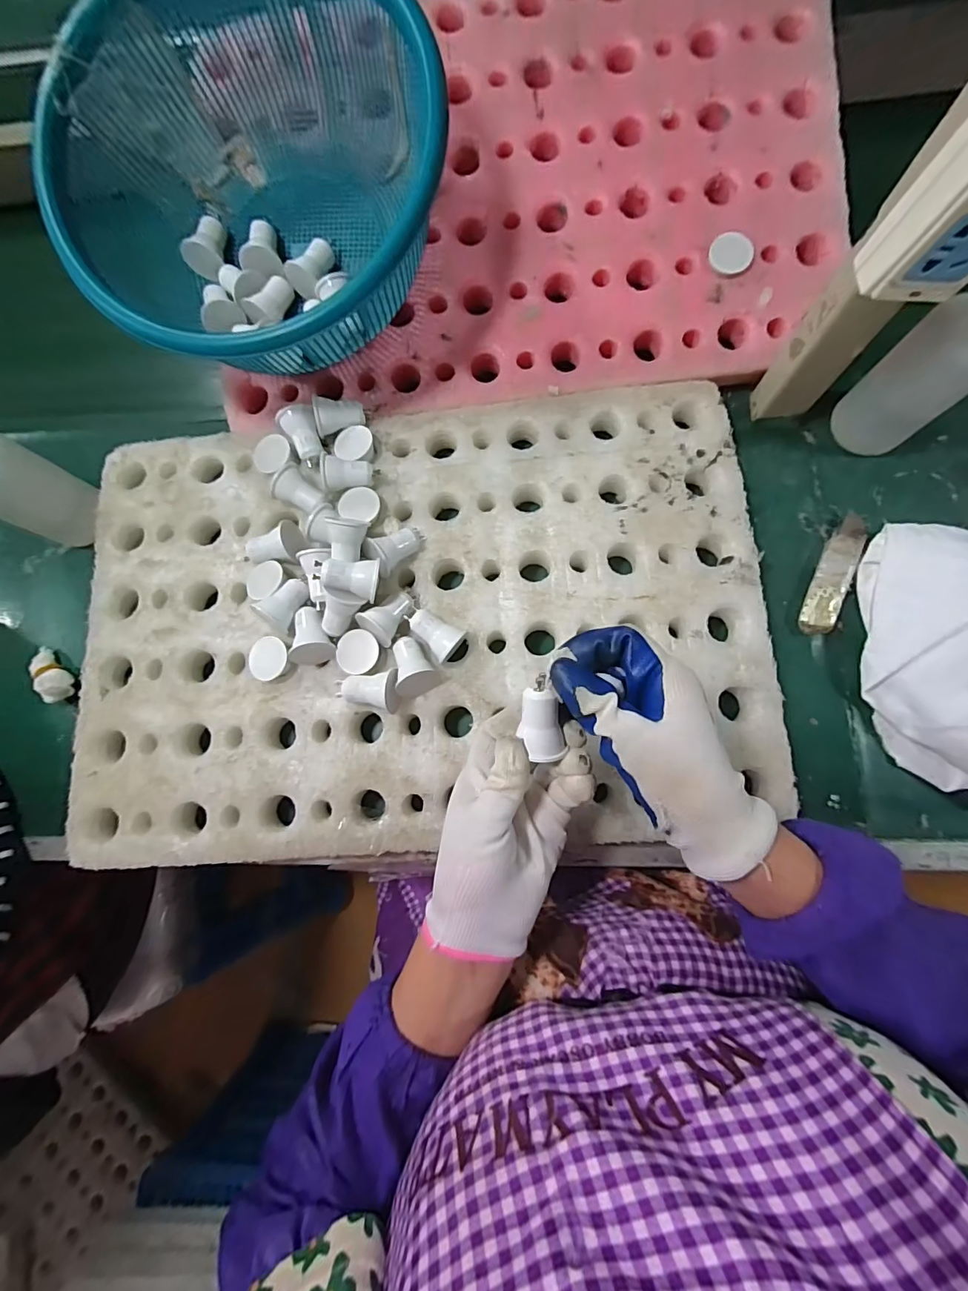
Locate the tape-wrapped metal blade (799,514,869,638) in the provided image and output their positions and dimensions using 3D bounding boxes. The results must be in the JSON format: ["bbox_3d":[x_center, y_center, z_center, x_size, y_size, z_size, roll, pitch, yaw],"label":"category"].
[{"bbox_3d":[0.293,-0.058,0.392,0.029,0.016,0.108,23,81,7],"label":"tape-wrapped metal blade"}]

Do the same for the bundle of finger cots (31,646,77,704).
[{"bbox_3d":[-0.386,0.024,0.413,0.022,0.024,0.059,-39,68,-6],"label":"bundle of finger cots"}]

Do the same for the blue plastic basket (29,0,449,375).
[{"bbox_3d":[-0.180,-0.349,0.361,0.278,0.135,0.254,-37,80,-4],"label":"blue plastic basket"}]

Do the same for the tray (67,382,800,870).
[{"bbox_3d":[-0.059,-0.022,0.382,0.553,0.036,0.370,-3,80,0],"label":"tray"}]

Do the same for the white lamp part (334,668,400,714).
[{"bbox_3d":[-0.089,0.033,0.359,0.047,0.030,0.030,4,80,4],"label":"white lamp part"}]

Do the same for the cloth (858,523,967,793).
[{"bbox_3d":[0.369,0.007,0.350,0.130,0.046,0.207,2,79,3],"label":"cloth"}]

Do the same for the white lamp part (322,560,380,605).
[{"bbox_3d":[-0.098,-0.052,0.353,0.040,0.028,0.029,14,80,5],"label":"white lamp part"}]

